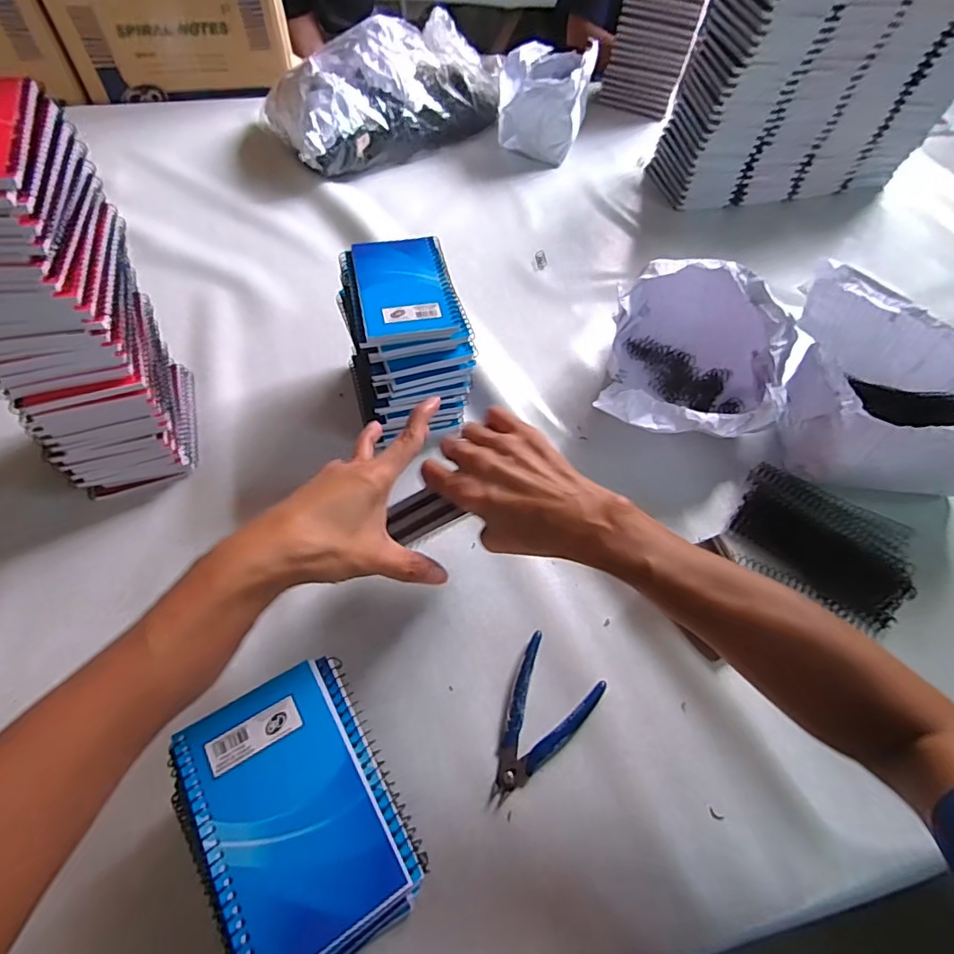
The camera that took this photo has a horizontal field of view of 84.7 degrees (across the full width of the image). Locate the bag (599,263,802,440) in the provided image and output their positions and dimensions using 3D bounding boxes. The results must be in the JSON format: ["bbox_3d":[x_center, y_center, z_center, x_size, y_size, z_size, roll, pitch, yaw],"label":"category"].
[{"bbox_3d":[0.228,-0.132,0.556,0.170,0.125,0.207,14,58,5],"label":"bag"}]

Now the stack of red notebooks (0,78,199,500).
[{"bbox_3d":[-0.321,-0.119,0.420,0.101,0.288,0.144,-11,59,-11],"label":"stack of red notebooks"}]

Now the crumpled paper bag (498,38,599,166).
[{"bbox_3d":[0.114,-0.641,0.883,0.131,0.118,0.224,16,58,6],"label":"crumpled paper bag"}]

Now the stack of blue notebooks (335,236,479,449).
[{"bbox_3d":[-0.071,-0.133,0.532,0.108,0.144,0.141,-12,59,-11],"label":"stack of blue notebooks"}]

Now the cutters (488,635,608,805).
[{"bbox_3d":[0.045,0.192,0.406,0.066,0.008,0.119,30,60,15],"label":"cutters"}]

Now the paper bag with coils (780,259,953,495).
[{"bbox_3d":[0.420,-0.083,0.529,0.178,0.123,0.190,8,57,1],"label":"paper bag with coils"}]

